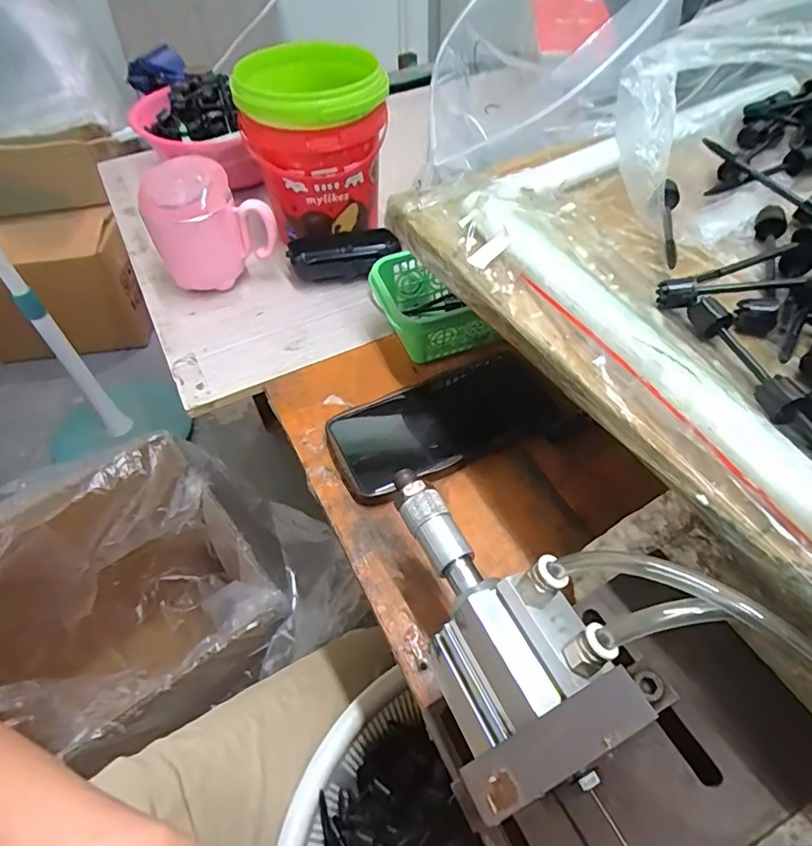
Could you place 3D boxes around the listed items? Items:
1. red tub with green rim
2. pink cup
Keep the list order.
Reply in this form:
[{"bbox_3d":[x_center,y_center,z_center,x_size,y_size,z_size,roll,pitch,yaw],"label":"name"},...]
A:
[{"bbox_3d":[-0.085,-0.262,0.519,0.125,0.151,0.121,-1,51,1],"label":"red tub with green rim"},{"bbox_3d":[-0.182,-0.186,0.490,0.101,0.109,0.078,-21,54,-15],"label":"pink cup"}]

